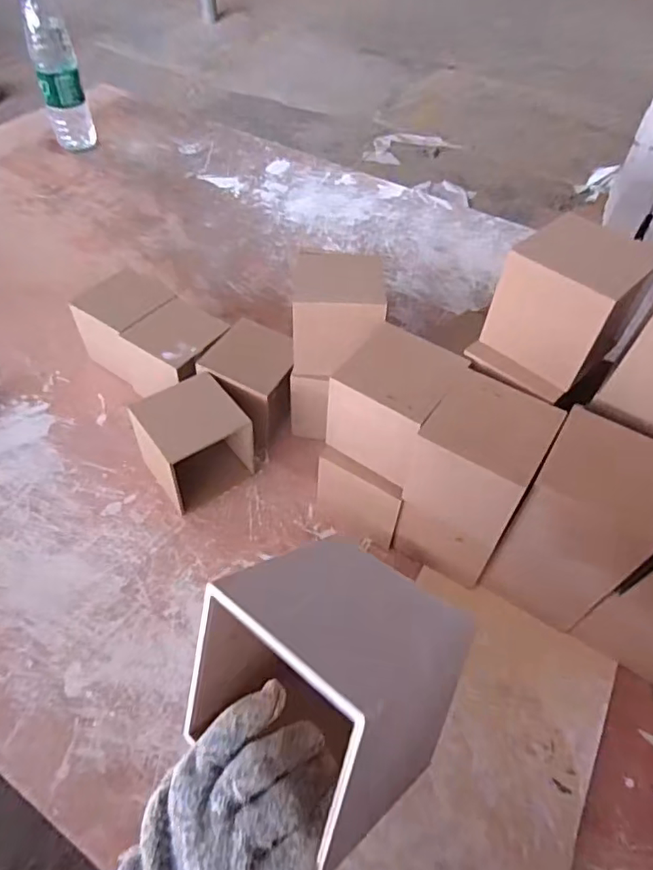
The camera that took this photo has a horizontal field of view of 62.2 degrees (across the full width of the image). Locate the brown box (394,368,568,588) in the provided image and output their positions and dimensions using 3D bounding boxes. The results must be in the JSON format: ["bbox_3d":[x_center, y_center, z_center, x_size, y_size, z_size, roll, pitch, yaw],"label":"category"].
[{"bbox_3d":[0.155,0.058,0.596,0.109,0.218,0.112,29,55,19],"label":"brown box"}]

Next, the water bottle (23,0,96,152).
[{"bbox_3d":[-0.577,-0.775,1.168,0.090,0.321,0.090,-16,52,-17],"label":"water bottle"}]

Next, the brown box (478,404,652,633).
[{"bbox_3d":[0.254,0.097,0.562,0.111,0.222,0.119,29,55,19],"label":"brown box"}]

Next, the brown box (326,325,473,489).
[{"bbox_3d":[0.072,-0.036,0.596,0.108,0.098,0.126,29,55,19],"label":"brown box"}]

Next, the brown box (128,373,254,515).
[{"bbox_3d":[-0.168,0.012,0.689,0.115,0.115,0.116,-31,58,-27],"label":"brown box"}]

